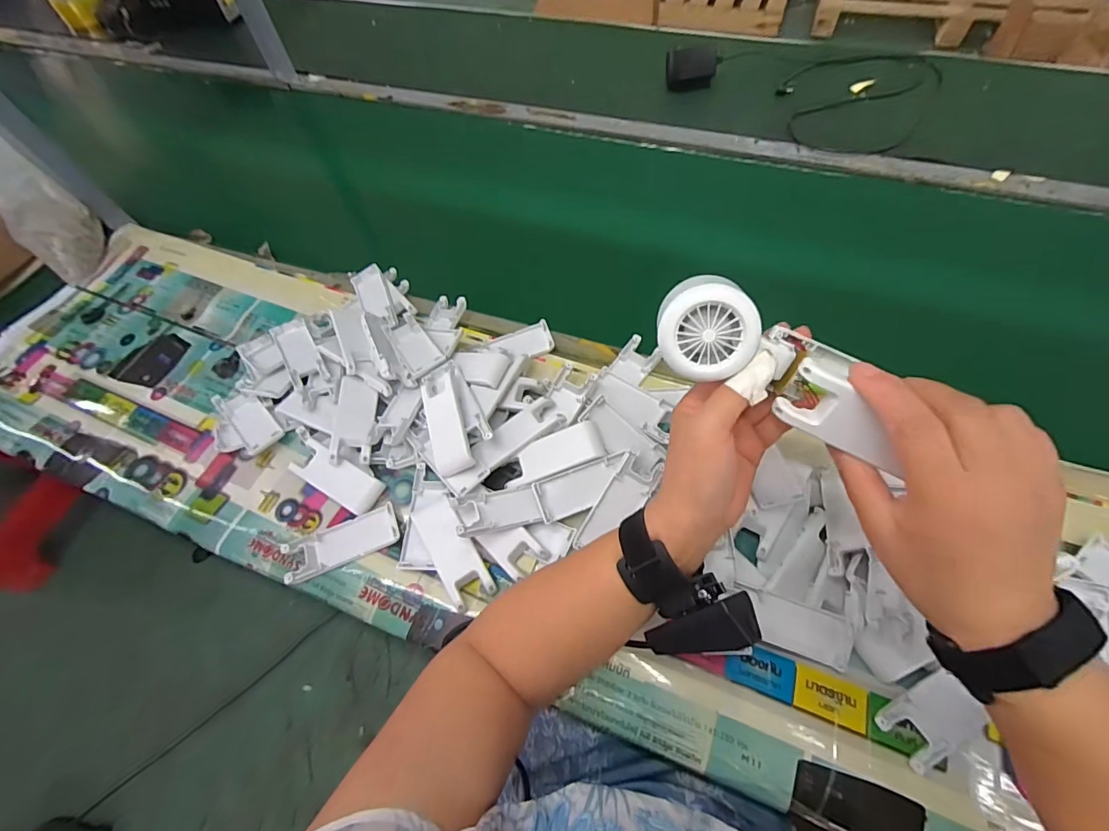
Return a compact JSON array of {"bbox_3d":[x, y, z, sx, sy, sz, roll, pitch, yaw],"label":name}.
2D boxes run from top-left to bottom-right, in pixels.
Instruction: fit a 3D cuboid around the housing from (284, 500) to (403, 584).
[{"bbox_3d":[-0.201,0.121,0.445,0.103,0.010,0.041,-23,62,-8],"label":"housing"}]

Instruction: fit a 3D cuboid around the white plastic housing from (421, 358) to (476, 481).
[{"bbox_3d":[-0.108,-0.002,0.461,0.037,0.023,0.116,-16,62,-4],"label":"white plastic housing"}]

